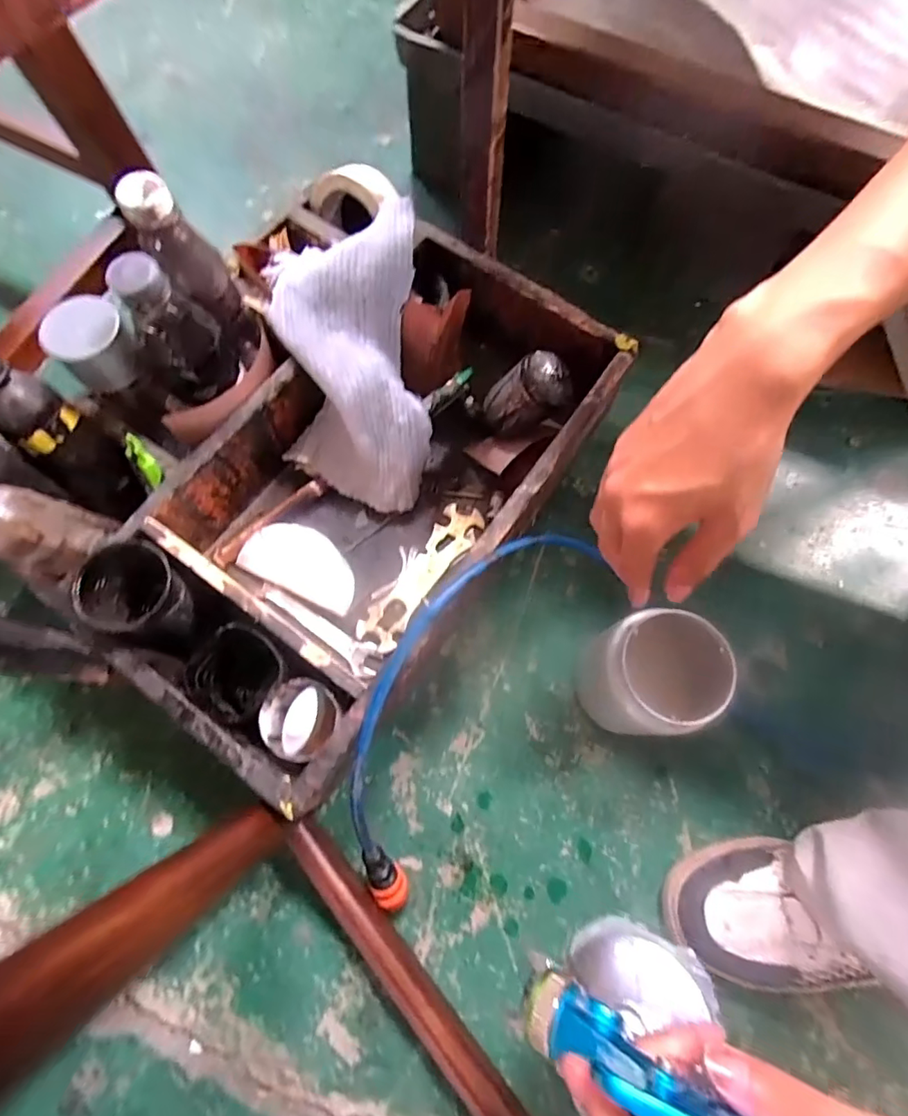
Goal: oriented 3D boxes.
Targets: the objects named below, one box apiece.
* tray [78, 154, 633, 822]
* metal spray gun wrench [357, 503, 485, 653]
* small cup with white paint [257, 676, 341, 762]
[{"bbox_3d":[-0.105,-0.084,0.469,0.330,0.159,0.466,34,72,9],"label":"tray"},{"bbox_3d":[-0.029,0.015,0.494,0.039,0.006,0.161,34,72,9],"label":"metal spray gun wrench"},{"bbox_3d":[-0.115,0.119,0.385,0.059,0.061,0.056,0,71,-1],"label":"small cup with white paint"}]

